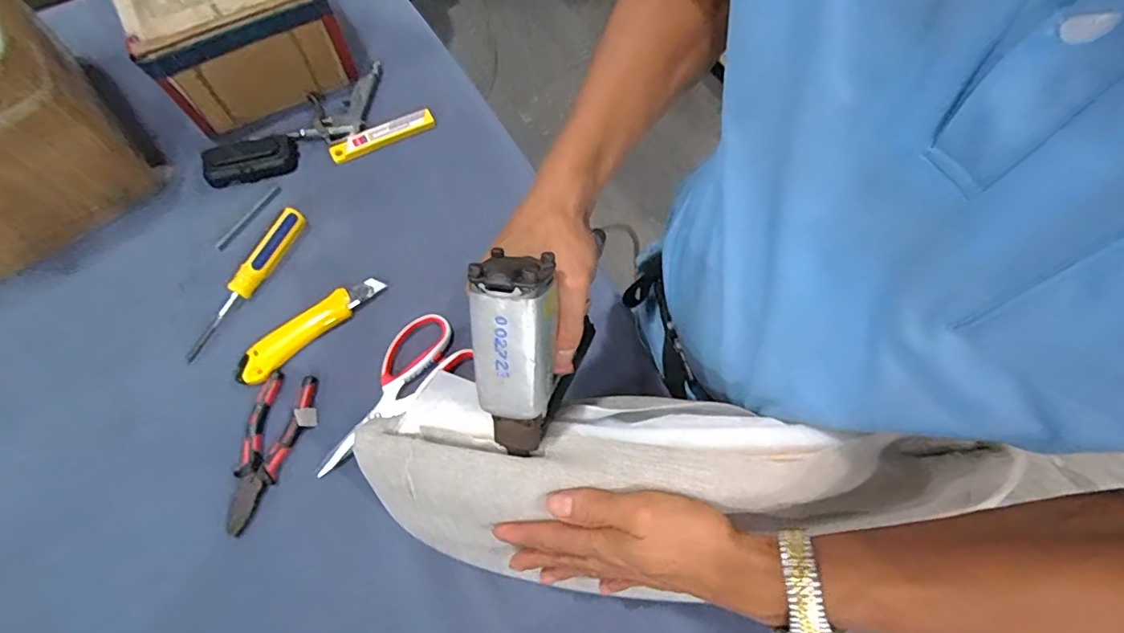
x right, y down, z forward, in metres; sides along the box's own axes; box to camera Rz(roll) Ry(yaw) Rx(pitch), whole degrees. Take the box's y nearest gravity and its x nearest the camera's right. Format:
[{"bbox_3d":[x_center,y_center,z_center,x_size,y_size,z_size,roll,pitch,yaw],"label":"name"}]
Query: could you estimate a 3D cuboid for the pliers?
[{"bbox_3d":[-0.292,0.132,0.524,0.053,0.012,0.153,9,68,4],"label":"pliers"}]

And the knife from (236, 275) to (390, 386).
[{"bbox_3d":[-0.272,0.010,0.571,0.170,0.014,0.034,-39,73,-14],"label":"knife"}]

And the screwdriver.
[{"bbox_3d":[-0.350,-0.039,0.586,0.028,0.024,0.192,23,70,10],"label":"screwdriver"}]

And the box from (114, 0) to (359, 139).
[{"bbox_3d":[-0.414,-0.383,0.675,0.212,0.131,0.212,-28,70,-10],"label":"box"}]

